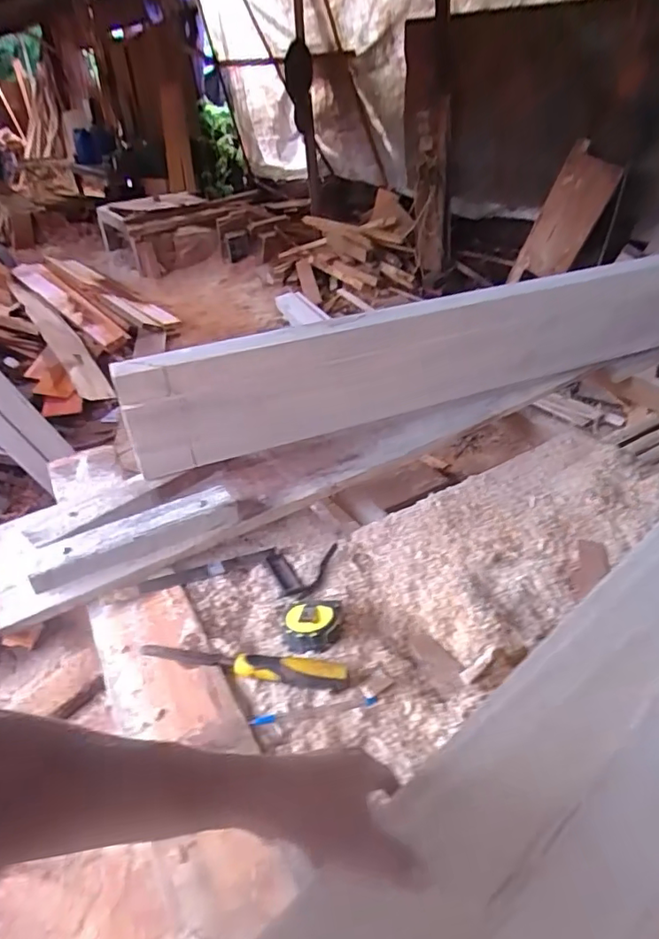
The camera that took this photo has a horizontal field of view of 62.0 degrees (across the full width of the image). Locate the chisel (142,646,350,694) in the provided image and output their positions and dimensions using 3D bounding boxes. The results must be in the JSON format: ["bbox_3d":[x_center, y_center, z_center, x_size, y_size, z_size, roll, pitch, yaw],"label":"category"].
[{"bbox_3d":[-0.099,0.227,0.630,0.239,0.026,0.026,2,35,10],"label":"chisel"}]

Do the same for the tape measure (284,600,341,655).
[{"bbox_3d":[-0.020,0.190,0.674,0.064,0.032,0.071,-1,35,6],"label":"tape measure"}]

